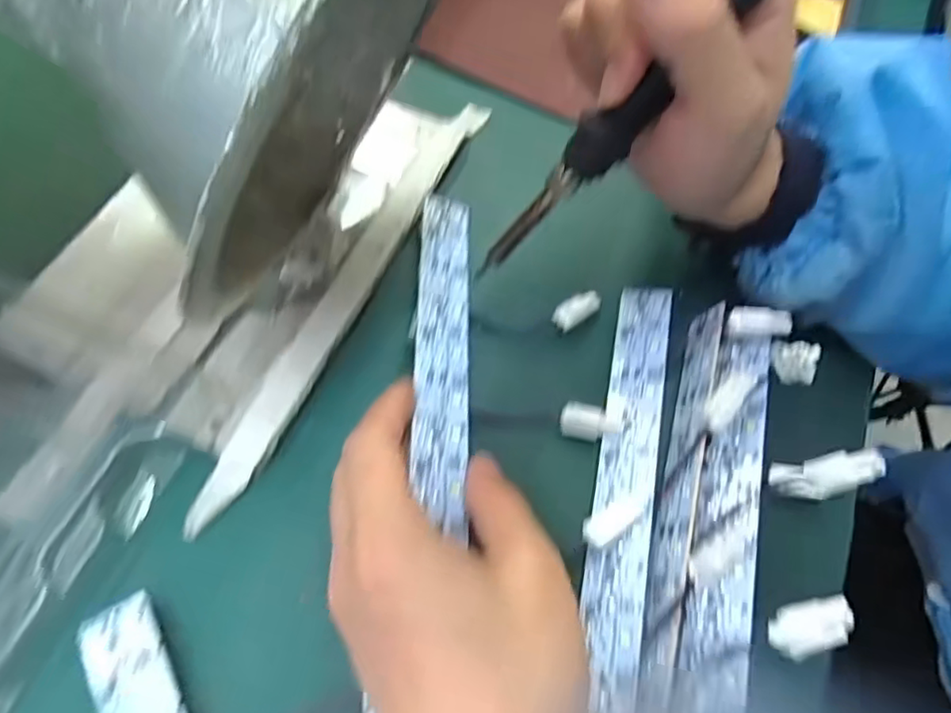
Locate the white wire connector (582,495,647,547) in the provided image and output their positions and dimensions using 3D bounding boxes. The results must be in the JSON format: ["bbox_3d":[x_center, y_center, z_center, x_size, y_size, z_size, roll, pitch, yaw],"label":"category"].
[{"bbox_3d":[0.056,0.067,0.253,0.031,0.008,0.011,-28,69,-17],"label":"white wire connector"}]

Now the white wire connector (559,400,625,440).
[{"bbox_3d":[0.052,0.029,0.277,0.027,0.007,0.014,11,63,1],"label":"white wire connector"}]

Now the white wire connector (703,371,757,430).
[{"bbox_3d":[0.104,0.018,0.258,0.011,0.004,0.028,37,98,16],"label":"white wire connector"}]

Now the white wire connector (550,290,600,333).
[{"bbox_3d":[0.051,-0.023,0.309,0.027,0.005,0.012,-32,70,-18],"label":"white wire connector"}]

